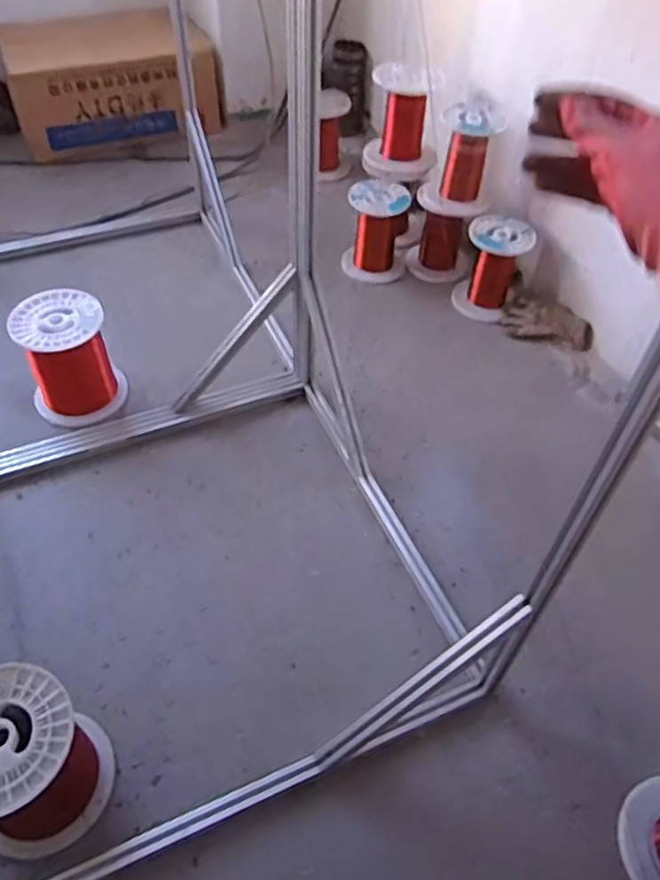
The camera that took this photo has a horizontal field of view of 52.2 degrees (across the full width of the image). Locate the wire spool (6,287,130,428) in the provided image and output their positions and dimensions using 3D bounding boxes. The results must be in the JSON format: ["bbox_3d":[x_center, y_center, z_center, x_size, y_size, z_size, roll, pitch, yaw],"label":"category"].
[{"bbox_3d":[-0.597,-0.186,1.548,0.198,0.234,0.206,1,49,-1],"label":"wire spool"}]

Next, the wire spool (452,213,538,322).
[{"bbox_3d":[0.428,-0.452,1.803,0.167,0.241,0.170,18,51,12],"label":"wire spool"}]

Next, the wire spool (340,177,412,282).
[{"bbox_3d":[0.133,-0.584,1.898,0.173,0.216,0.178,1,49,-1],"label":"wire spool"}]

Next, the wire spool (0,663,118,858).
[{"bbox_3d":[-0.454,0.489,1.010,0.214,0.253,0.203,29,54,21],"label":"wire spool"}]

